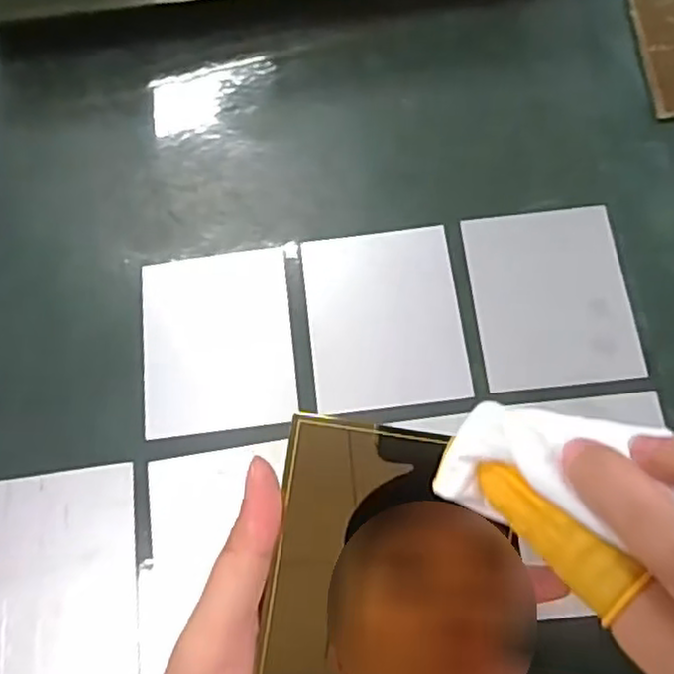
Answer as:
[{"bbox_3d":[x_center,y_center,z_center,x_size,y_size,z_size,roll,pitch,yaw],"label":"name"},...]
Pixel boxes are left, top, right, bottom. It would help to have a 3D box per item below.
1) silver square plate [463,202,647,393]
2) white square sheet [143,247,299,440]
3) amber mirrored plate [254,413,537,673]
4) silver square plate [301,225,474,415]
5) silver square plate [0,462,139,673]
[{"bbox_3d":[0.113,-0.022,0.370,0.078,0.006,0.098,-6,71,0],"label":"silver square plate"},{"bbox_3d":[-0.064,0.002,0.374,0.079,0.005,0.096,-6,71,0],"label":"white square sheet"},{"bbox_3d":[0.022,0.082,0.234,0.084,0.009,0.098,7,79,2],"label":"amber mirrored plate"},{"bbox_3d":[0.025,-0.011,0.372,0.079,0.004,0.097,-6,71,0],"label":"silver square plate"},{"bbox_3d":[-0.136,0.116,0.337,0.079,0.004,0.099,-7,71,0],"label":"silver square plate"}]

